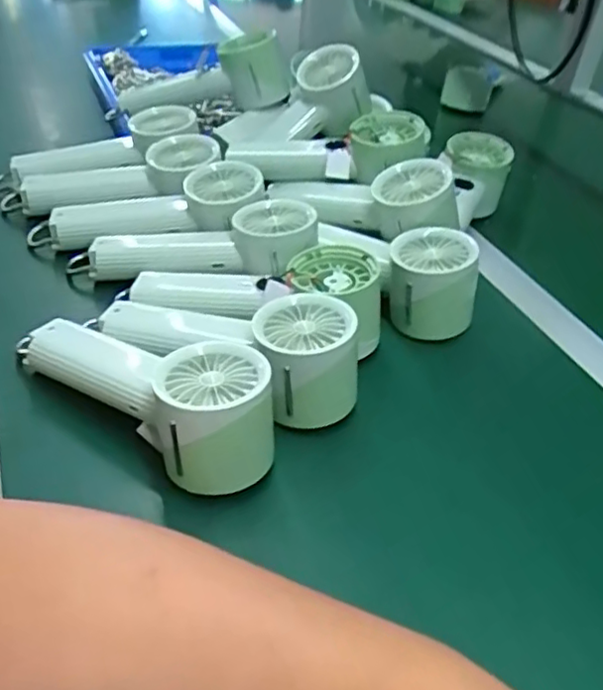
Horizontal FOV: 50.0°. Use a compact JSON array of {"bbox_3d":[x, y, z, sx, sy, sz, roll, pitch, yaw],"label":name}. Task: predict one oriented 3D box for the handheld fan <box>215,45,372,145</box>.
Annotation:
[{"bbox_3d":[-0.006,-0.228,0.639,0.150,0.077,0.053,-16,33,24],"label":"handheld fan"}]

